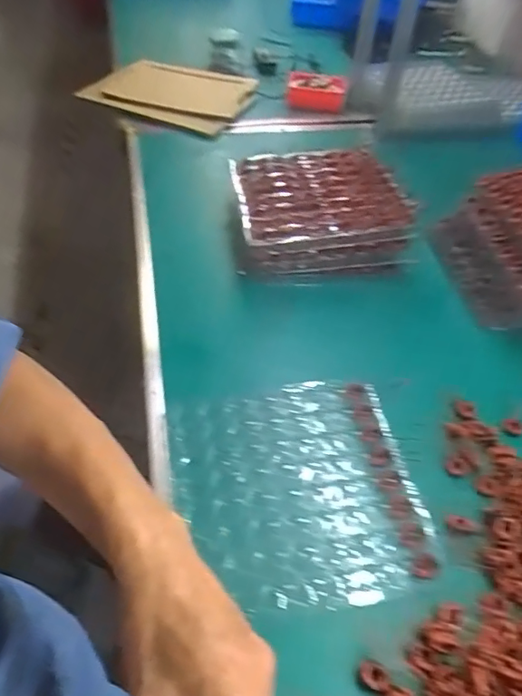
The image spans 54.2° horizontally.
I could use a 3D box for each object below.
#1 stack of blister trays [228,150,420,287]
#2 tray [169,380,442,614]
[{"bbox_3d":[0.099,-0.263,0.940,0.290,0.090,0.287,-4,48,-10],"label":"stack of blister trays"},{"bbox_3d":[0.038,0.164,0.617,0.279,0.014,0.271,-5,48,-11],"label":"tray"}]

